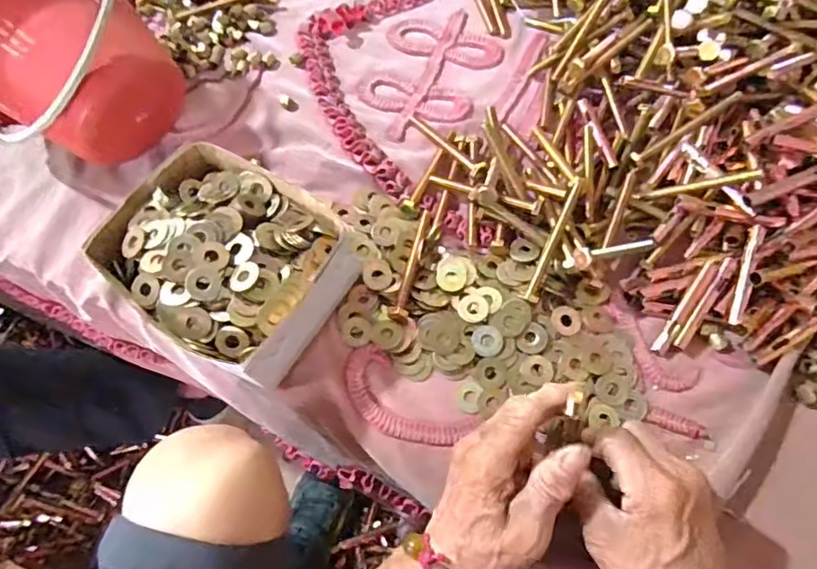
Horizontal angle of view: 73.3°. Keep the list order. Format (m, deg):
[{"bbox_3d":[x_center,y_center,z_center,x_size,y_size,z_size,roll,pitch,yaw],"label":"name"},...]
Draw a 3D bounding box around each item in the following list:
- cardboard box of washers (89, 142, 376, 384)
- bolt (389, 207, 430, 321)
[{"bbox_3d":[-0.144,-0.020,0.447,0.179,0.078,0.148,29,71,15],"label":"cardboard box of washers"},{"bbox_3d":[0.004,-0.020,0.465,0.013,0.014,0.107,12,67,8],"label":"bolt"}]

